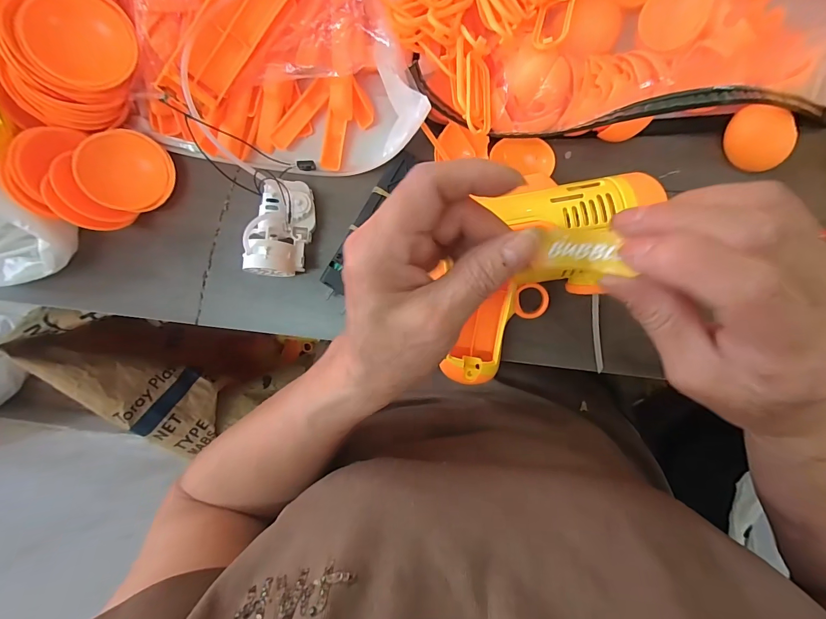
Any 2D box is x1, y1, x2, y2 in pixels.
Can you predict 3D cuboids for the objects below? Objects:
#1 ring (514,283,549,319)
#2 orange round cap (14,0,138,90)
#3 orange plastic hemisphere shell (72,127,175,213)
[{"bbox_3d":[0.080,-0.006,0.258,0.022,0.004,0.023,0,100,2],"label":"ring"},{"bbox_3d":[-0.212,-0.174,0.243,0.014,0.055,0.056,34,113,44],"label":"orange round cap"},{"bbox_3d":[-0.211,-0.102,0.282,0.059,0.007,0.055,4,106,-22],"label":"orange plastic hemisphere shell"}]

